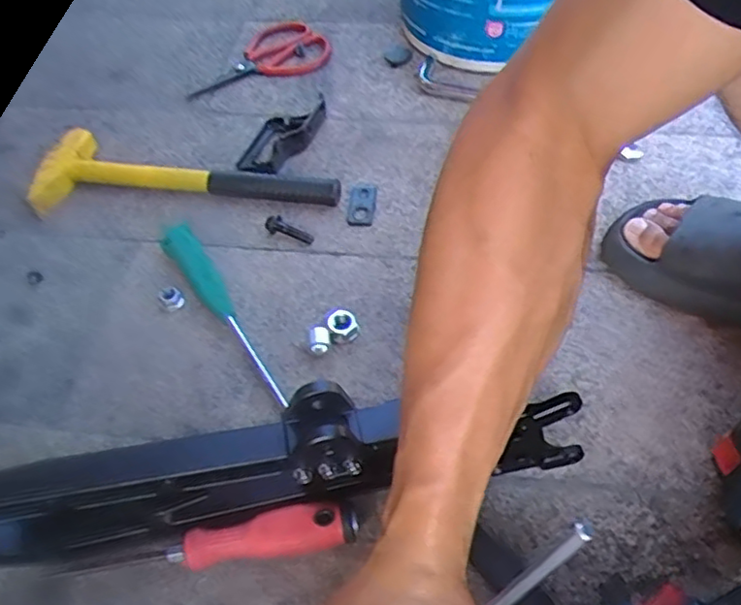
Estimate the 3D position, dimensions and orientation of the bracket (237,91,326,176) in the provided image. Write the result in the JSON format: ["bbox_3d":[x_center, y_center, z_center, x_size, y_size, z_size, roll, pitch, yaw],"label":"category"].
[{"bbox_3d":[-0.092,-0.184,0.703,0.061,0.024,0.130,16,55,16],"label":"bracket"}]

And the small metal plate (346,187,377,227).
[{"bbox_3d":[-0.008,-0.096,0.644,0.026,0.008,0.052,4,53,7],"label":"small metal plate"}]

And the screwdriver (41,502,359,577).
[{"bbox_3d":[-0.111,0.166,0.435,0.202,0.031,0.026,-9,52,-3],"label":"screwdriver"}]

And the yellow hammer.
[{"bbox_3d":[-0.188,-0.134,0.671,0.311,0.041,0.105,1,53,5],"label":"yellow hammer"}]

